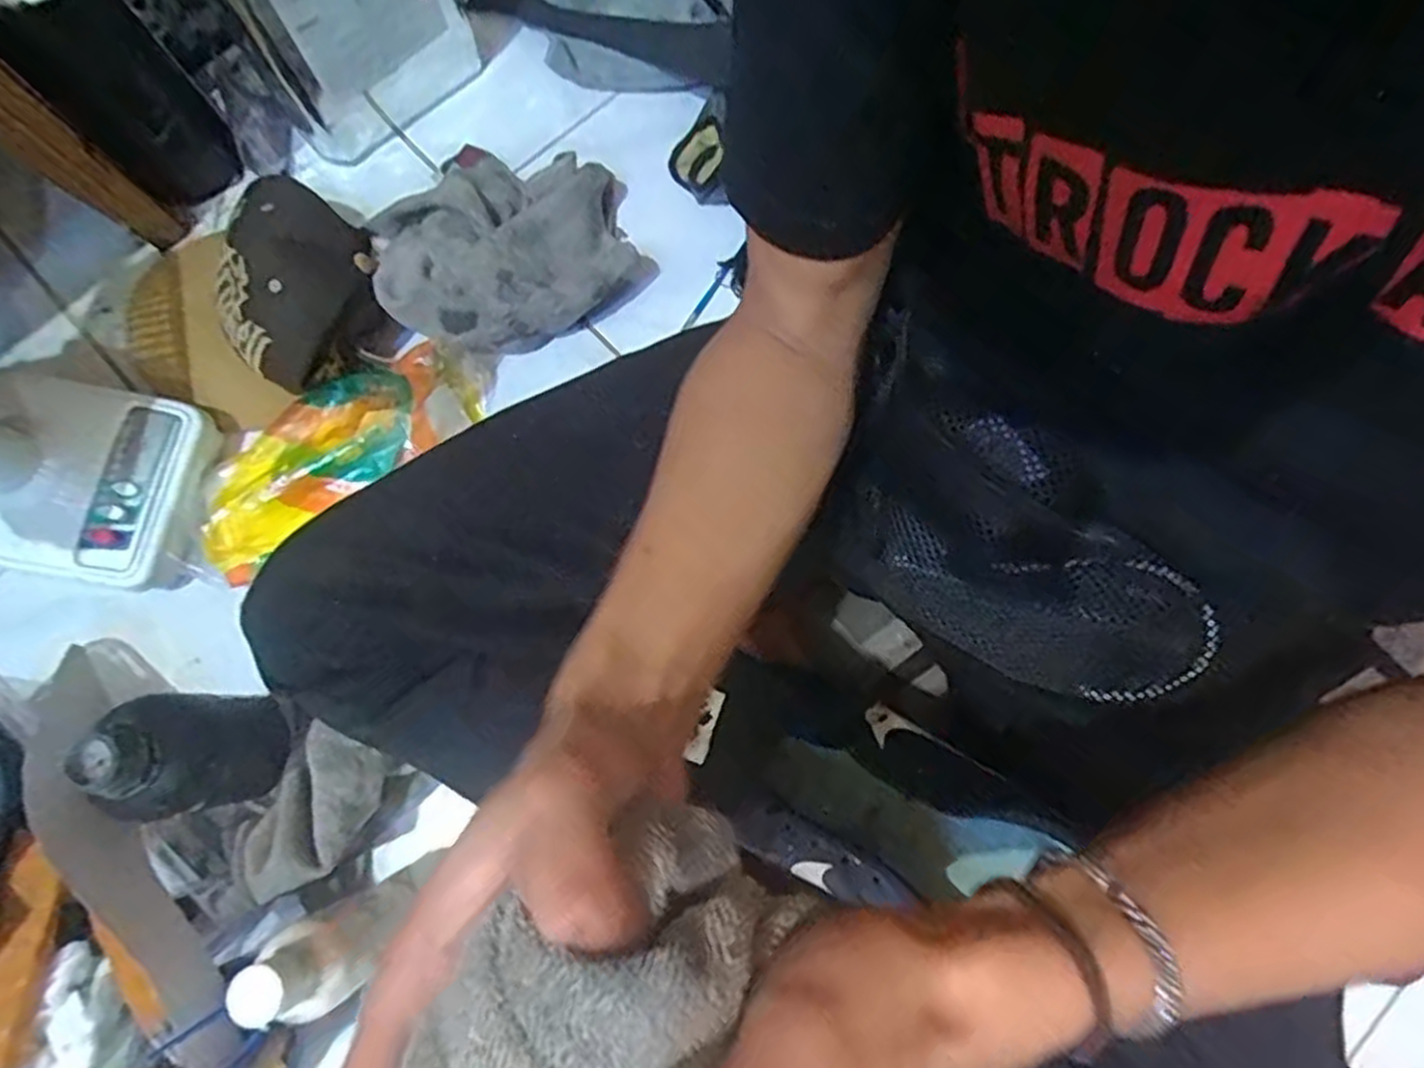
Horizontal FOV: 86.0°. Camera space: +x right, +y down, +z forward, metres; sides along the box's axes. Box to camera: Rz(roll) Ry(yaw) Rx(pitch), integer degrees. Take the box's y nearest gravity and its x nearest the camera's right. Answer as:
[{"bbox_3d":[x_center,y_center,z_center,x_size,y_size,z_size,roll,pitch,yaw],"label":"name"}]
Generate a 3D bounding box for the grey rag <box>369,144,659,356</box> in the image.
[{"bbox_3d":[-0.164,-0.238,0.606,0.198,0.057,0.174,-24,77,-6],"label":"grey rag"}]

